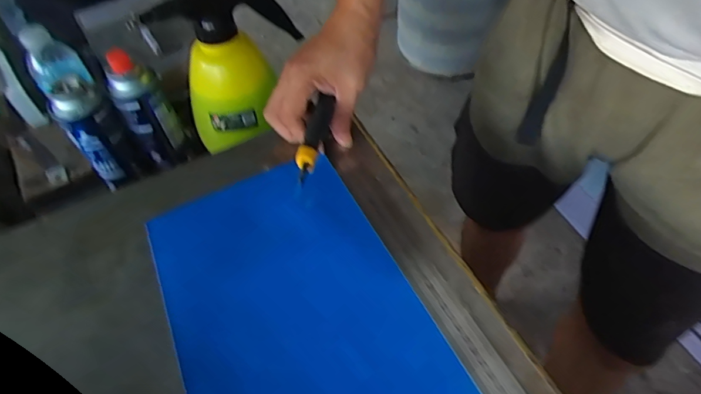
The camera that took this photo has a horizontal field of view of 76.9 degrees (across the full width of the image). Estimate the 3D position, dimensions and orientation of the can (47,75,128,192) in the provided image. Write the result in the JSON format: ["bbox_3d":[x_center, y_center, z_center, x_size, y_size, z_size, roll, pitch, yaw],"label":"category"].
[{"bbox_3d":[-0.336,-0.081,0.592,0.061,0.156,0.051,-32,59,-20],"label":"can"}]

